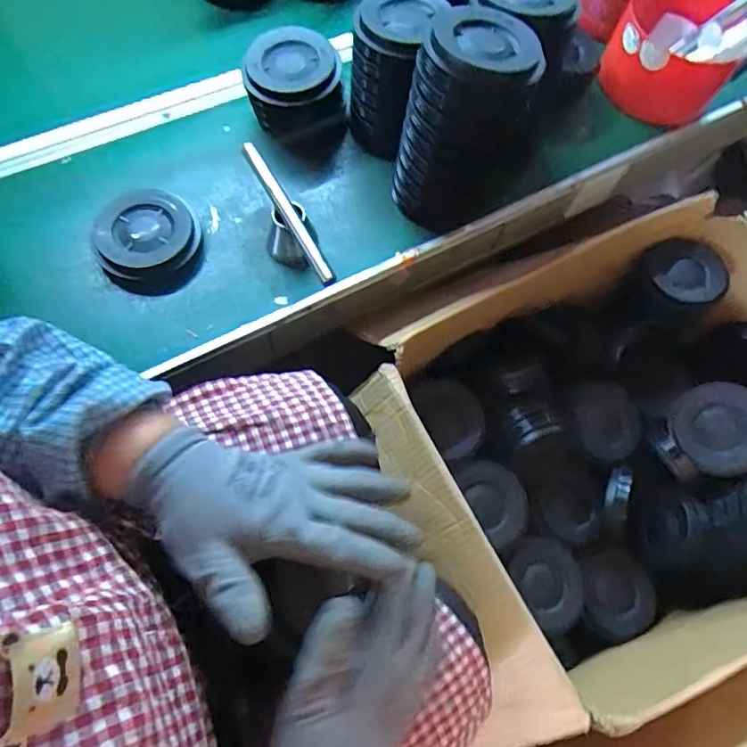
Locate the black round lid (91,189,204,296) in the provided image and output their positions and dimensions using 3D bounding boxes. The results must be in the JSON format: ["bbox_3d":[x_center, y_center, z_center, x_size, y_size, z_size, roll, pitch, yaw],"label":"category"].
[{"bbox_3d":[-0.257,-0.153,0.608,0.117,0.037,0.125,-27,71,-14],"label":"black round lid"}]

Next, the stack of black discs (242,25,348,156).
[{"bbox_3d":[-0.097,-0.357,0.677,0.118,0.098,0.096,-12,68,-8],"label":"stack of black discs"}]

